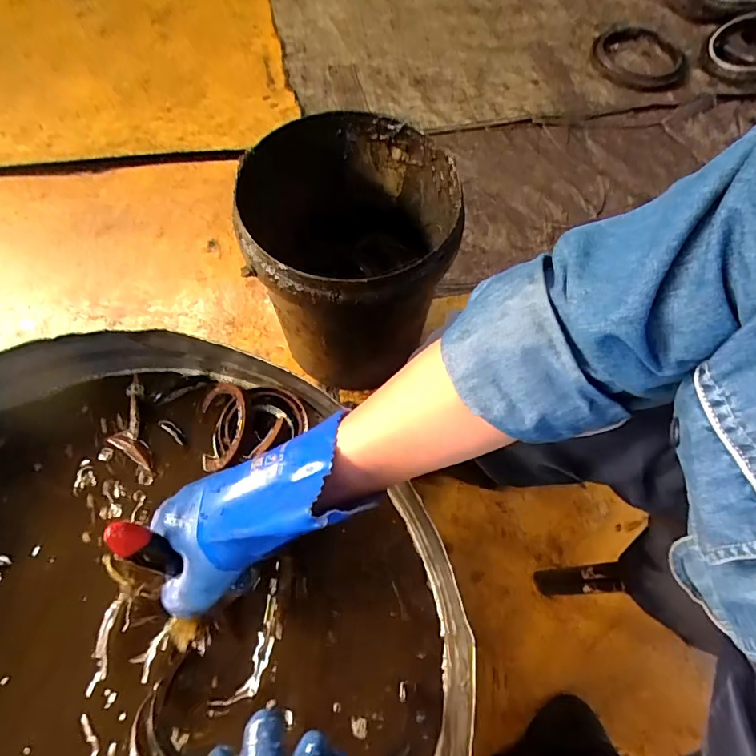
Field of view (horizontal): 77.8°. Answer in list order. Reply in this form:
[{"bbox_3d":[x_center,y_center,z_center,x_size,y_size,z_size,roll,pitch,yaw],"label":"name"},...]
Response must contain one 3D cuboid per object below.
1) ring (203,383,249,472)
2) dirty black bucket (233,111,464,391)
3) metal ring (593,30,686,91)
[{"bbox_3d":[-0.150,0.045,0.462,0.065,0.015,0.087,-25,66,30],"label":"ring"},{"bbox_3d":[-0.033,-0.166,0.700,0.264,0.292,0.261,1,66,-2],"label":"dirty black bucket"},{"bbox_3d":[0.584,-0.707,1.041,0.207,0.034,0.197,1,66,-2],"label":"metal ring"}]

